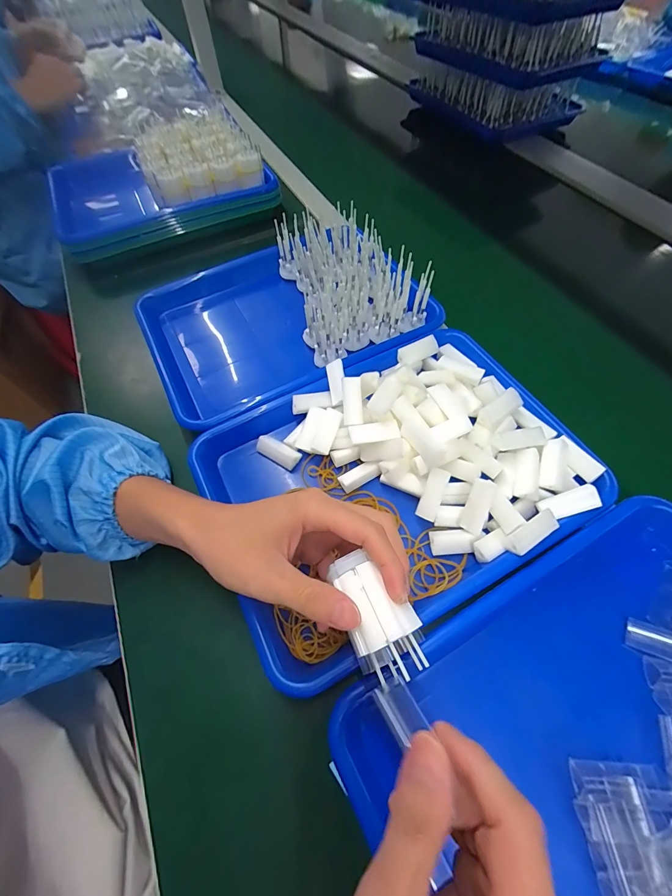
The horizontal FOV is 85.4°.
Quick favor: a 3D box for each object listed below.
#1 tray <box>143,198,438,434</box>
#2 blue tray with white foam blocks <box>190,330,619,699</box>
[{"bbox_3d":[-0.067,-0.166,0.454,0.318,0.078,0.251,-25,62,-12],"label":"tray"},{"bbox_3d":[0.050,0.019,0.339,0.325,0.067,0.246,-25,62,-12],"label":"blue tray with white foam blocks"}]

